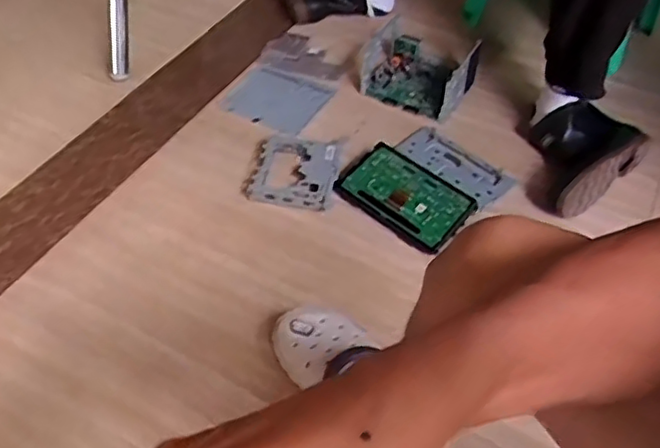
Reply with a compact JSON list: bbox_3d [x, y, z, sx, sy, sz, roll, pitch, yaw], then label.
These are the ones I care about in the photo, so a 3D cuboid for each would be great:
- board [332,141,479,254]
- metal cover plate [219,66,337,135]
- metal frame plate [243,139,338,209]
[{"bbox_3d":[0.125,-0.054,1.087,0.215,0.023,0.128,33,57,25],"label":"board"},{"bbox_3d":[-0.101,-0.244,1.254,0.177,0.014,0.149,23,53,18],"label":"metal cover plate"},{"bbox_3d":[-0.063,-0.094,1.125,0.143,0.015,0.148,8,50,6],"label":"metal frame plate"}]

